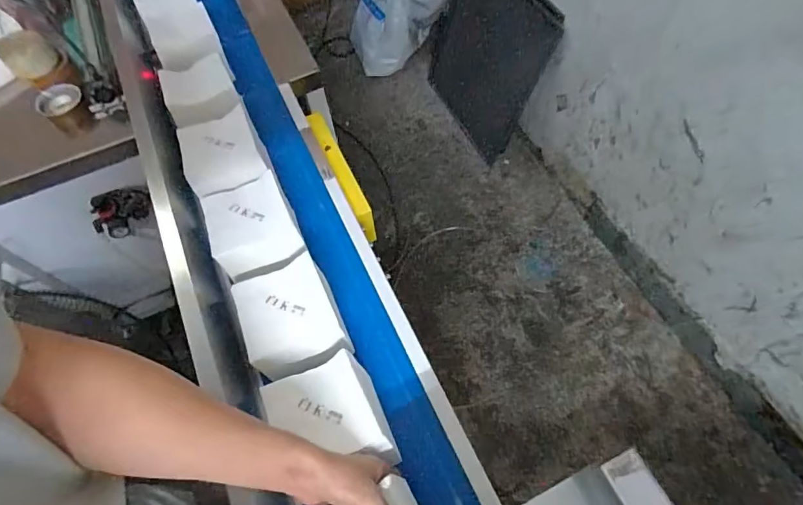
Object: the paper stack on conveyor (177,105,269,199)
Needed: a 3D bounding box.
[{"bbox_3d":[-0.282,-0.154,0.713,0.113,0.021,0.144,-23,63,-10],"label":"paper stack on conveyor"}]

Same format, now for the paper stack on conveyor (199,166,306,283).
[{"bbox_3d":[-0.217,-0.039,0.663,0.113,0.035,0.127,-24,63,-11],"label":"paper stack on conveyor"}]

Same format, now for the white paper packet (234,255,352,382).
[{"bbox_3d":[-0.145,0.087,0.605,0.124,0.060,0.141,-19,62,-8],"label":"white paper packet"}]

